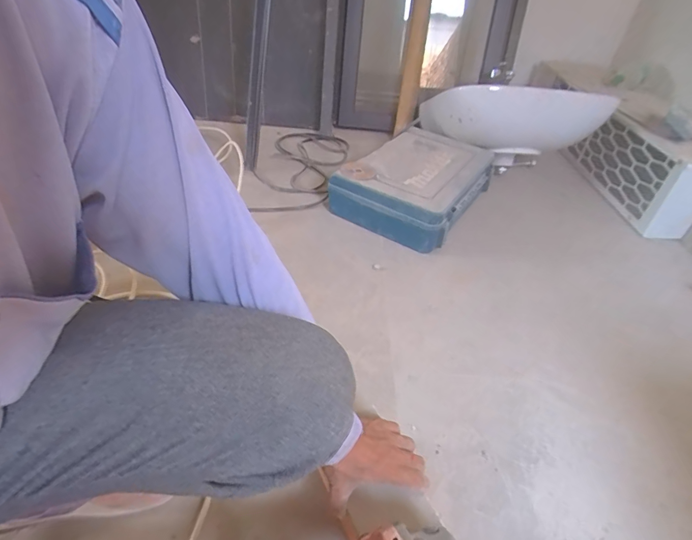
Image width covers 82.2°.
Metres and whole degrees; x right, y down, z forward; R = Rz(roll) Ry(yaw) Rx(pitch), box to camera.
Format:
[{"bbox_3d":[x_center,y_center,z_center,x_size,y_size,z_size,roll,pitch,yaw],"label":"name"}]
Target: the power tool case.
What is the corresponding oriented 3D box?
[{"bbox_3d":[0.193,-0.237,1.101,0.313,0.144,0.422,26,46,22],"label":"power tool case"}]

